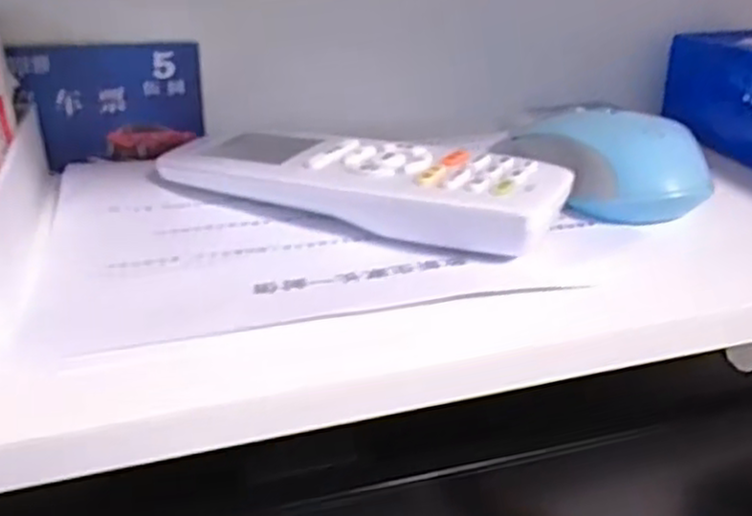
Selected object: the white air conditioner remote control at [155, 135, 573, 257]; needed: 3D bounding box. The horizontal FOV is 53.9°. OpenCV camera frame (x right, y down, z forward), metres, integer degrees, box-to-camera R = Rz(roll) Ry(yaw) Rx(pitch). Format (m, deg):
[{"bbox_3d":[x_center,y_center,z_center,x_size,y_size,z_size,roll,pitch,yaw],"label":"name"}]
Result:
[{"bbox_3d":[-0.009,-0.030,0.277,0.151,0.025,0.049,16,31,27],"label":"white air conditioner remote control"}]

